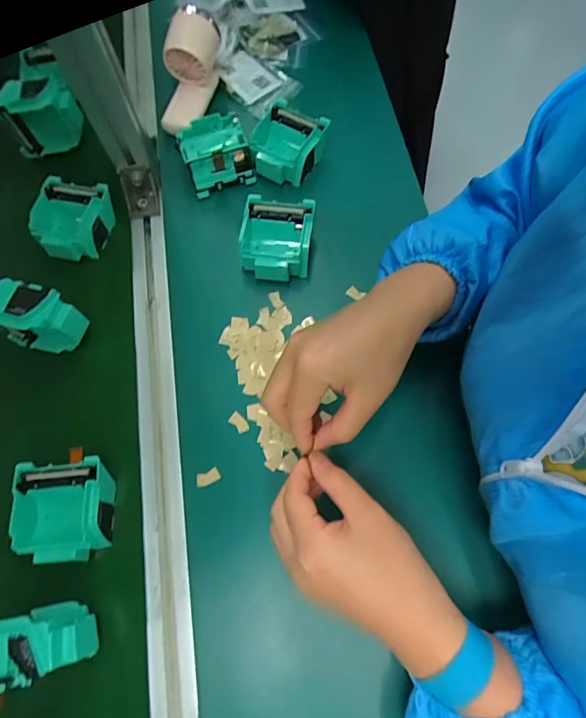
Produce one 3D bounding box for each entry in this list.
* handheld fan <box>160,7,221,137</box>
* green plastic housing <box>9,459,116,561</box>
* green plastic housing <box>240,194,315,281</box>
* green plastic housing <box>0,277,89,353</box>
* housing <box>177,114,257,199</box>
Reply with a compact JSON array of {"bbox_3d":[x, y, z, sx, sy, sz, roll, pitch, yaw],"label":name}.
[{"bbox_3d":[-0.119,-0.336,0.501,0.074,0.083,0.135,-4,69,-1],"label":"handheld fan"},{"bbox_3d":[-0.195,0.131,0.380,0.075,0.043,0.078,-3,69,-1],"label":"green plastic housing"},{"bbox_3d":[-0.017,-0.123,0.460,0.069,0.042,0.076,7,70,3],"label":"green plastic housing"},{"bbox_3d":[-0.244,-0.036,0.422,0.073,0.076,0.044,20,71,8],"label":"green plastic housing"},{"bbox_3d":[-0.087,-0.230,0.489,0.070,0.041,0.067,-21,71,-7],"label":"housing"}]

